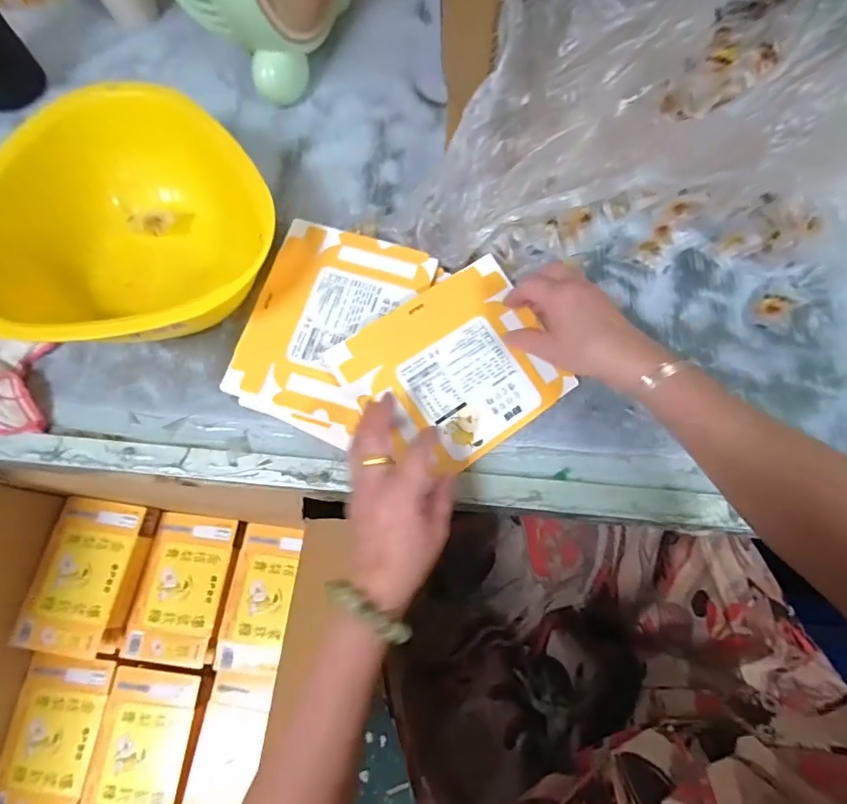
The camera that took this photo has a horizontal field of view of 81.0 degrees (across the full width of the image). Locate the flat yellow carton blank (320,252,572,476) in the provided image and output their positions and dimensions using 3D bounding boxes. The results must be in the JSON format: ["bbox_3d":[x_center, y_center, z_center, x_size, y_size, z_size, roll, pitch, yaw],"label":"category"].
[{"bbox_3d":[0.028,-0.027,0.409,0.160,0.006,0.138,-34,86,-14],"label":"flat yellow carton blank"}]

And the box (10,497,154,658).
[{"bbox_3d":[-0.402,0.208,0.597,0.109,0.042,0.170,9,72,3],"label":"box"}]

